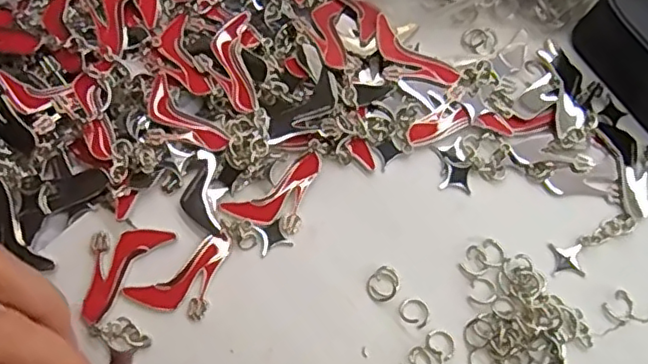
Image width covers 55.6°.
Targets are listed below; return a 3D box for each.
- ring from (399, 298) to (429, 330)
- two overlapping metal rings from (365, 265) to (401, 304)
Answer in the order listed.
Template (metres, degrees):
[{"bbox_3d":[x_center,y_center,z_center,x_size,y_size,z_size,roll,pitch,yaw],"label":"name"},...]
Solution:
[{"bbox_3d":[0.037,0.053,0.252,0.012,0.004,0.011,1,71,-2],"label":"ring"},{"bbox_3d":[0.025,0.043,0.255,0.015,0.004,0.012,-43,78,-15],"label":"two overlapping metal rings"}]

